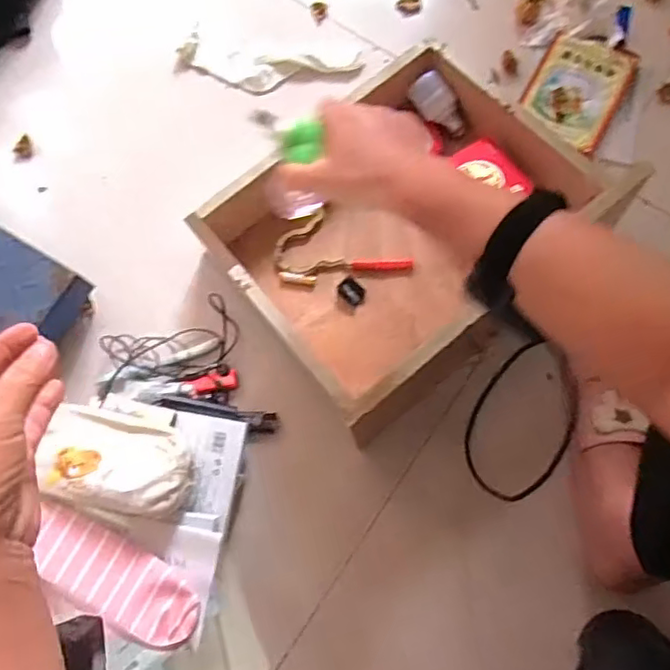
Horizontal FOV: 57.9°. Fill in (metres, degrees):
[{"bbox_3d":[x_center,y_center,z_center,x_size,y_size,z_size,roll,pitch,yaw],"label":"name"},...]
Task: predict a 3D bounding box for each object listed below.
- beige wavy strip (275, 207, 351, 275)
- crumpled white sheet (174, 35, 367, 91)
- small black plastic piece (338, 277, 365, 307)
[{"bbox_3d":[-0.034,-0.102,0.731,0.078,0.013,0.080,-25,77,-4],"label":"beige wavy strip"},{"bbox_3d":[-0.089,-0.353,0.796,0.234,0.019,0.060,10,77,4],"label":"crumpled white sheet"},{"bbox_3d":[0.020,-0.051,0.710,0.026,0.009,0.033,-43,79,-8],"label":"small black plastic piece"}]

